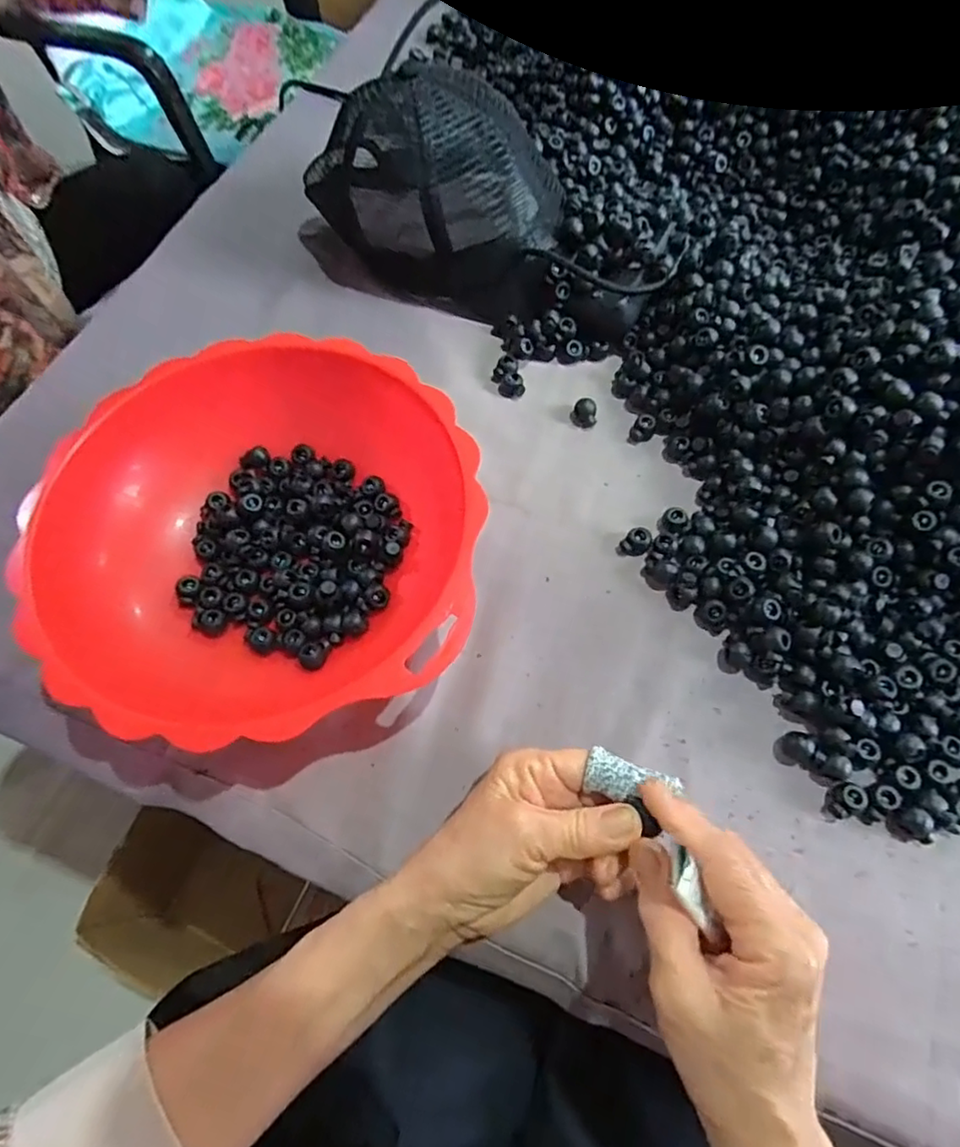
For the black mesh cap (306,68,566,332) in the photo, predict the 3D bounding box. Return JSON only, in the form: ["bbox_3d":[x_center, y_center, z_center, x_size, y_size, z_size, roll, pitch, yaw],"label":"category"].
[{"bbox_3d":[-0.031,-0.297,0.473,0.218,0.124,0.126,40,73,17],"label":"black mesh cap"}]

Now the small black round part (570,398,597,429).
[{"bbox_3d":[0.072,-0.111,0.430,0.017,0.013,0.016,-1,66,2],"label":"small black round part"}]

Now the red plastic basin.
[{"bbox_3d":[-0.120,-0.024,0.358,0.238,0.073,0.238,-1,66,2],"label":"red plastic basin"}]

